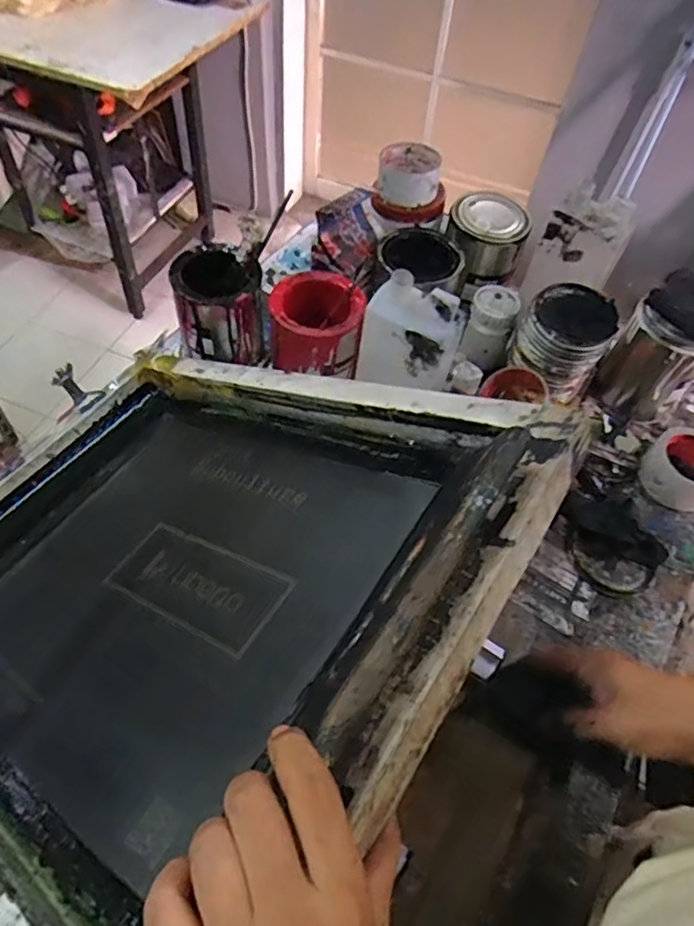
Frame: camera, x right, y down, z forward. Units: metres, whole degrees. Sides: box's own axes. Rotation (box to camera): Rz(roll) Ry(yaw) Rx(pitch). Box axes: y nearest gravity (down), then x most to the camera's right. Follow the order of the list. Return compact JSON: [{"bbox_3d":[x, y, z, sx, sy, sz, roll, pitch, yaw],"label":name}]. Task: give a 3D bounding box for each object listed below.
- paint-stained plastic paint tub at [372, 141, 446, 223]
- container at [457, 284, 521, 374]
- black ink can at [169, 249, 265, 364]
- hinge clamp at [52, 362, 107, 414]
[{"bbox_3d":[0.086,-0.373,0.793,0.097,0.050,0.113,12,59,3],"label":"paint-stained plastic paint tub"},{"bbox_3d":[0.191,-0.183,0.794,0.063,0.085,0.078,17,59,6],"label":"container"},{"bbox_3d":[-0.158,-0.193,0.747,0.102,0.117,0.093,2,59,-3],"label":"black ink can"},{"bbox_3d":[-0.320,-0.088,0.701,0.063,0.021,0.035,42,61,8],"label":"hinge clamp"}]

